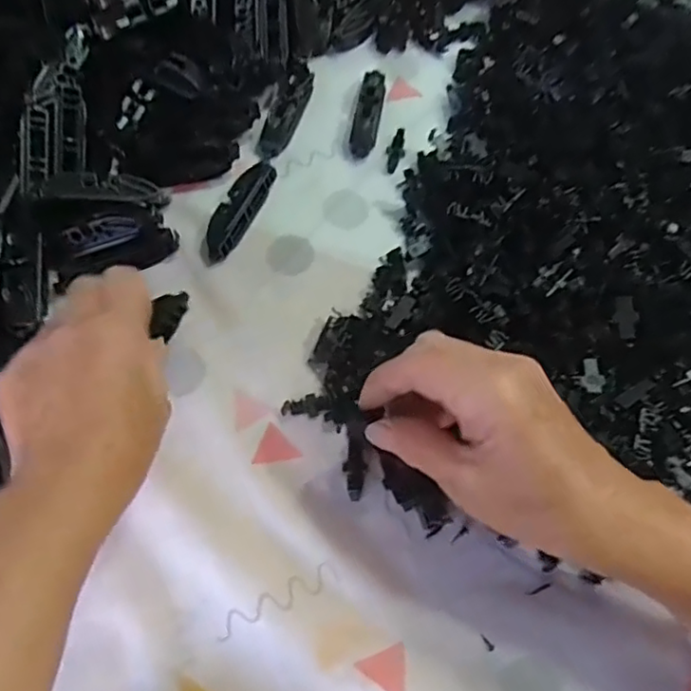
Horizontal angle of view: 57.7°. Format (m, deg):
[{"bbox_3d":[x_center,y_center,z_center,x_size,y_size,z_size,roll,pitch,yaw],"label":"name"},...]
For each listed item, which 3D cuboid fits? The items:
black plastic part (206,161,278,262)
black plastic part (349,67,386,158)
[{"bbox_3d":[-0.072,-0.094,0.425,0.021,0.012,0.084,24,69,10],"label":"black plastic part"},{"bbox_3d":[0.017,-0.172,0.461,0.018,0.016,0.070,10,67,4],"label":"black plastic part"}]

